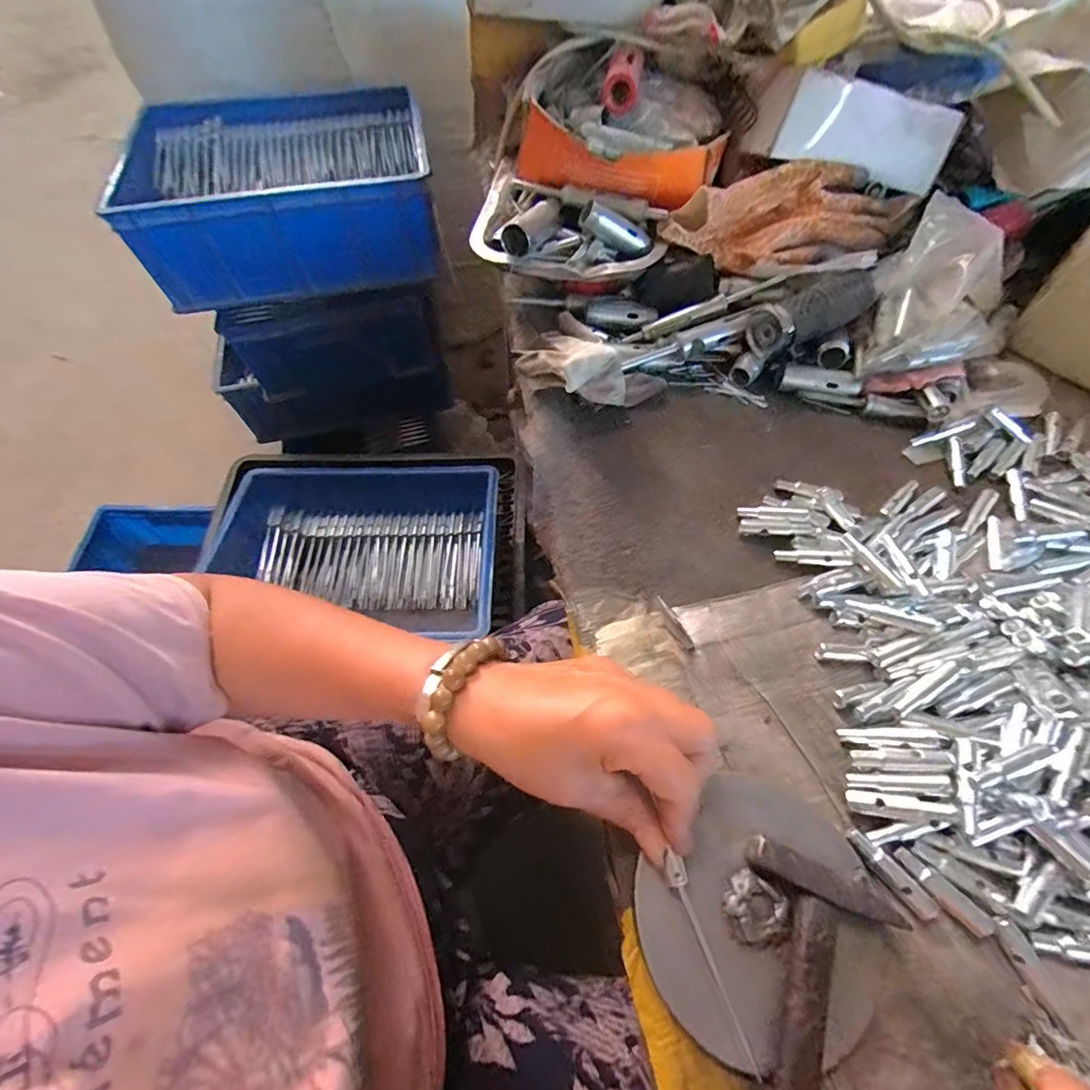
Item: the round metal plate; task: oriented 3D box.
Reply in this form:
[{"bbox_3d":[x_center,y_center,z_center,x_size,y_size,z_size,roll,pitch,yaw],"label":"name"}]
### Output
[{"bbox_3d":[0.117,0.198,0.267,0.125,0.013,0.119,0,61,0],"label":"round metal plate"}]

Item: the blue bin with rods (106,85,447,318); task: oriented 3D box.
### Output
[{"bbox_3d":[-0.370,-0.502,0.735,0.402,0.130,0.287,-15,62,-9],"label":"blue bin with rods"}]

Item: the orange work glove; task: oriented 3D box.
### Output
[{"bbox_3d":[0.217,-0.293,0.466,0.212,0.061,0.092,-15,62,-8],"label":"orange work glove"}]

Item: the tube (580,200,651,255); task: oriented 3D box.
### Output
[{"bbox_3d":[0.066,-0.290,0.467,0.070,0.020,0.021,9,57,-28],"label":"tube"}]

